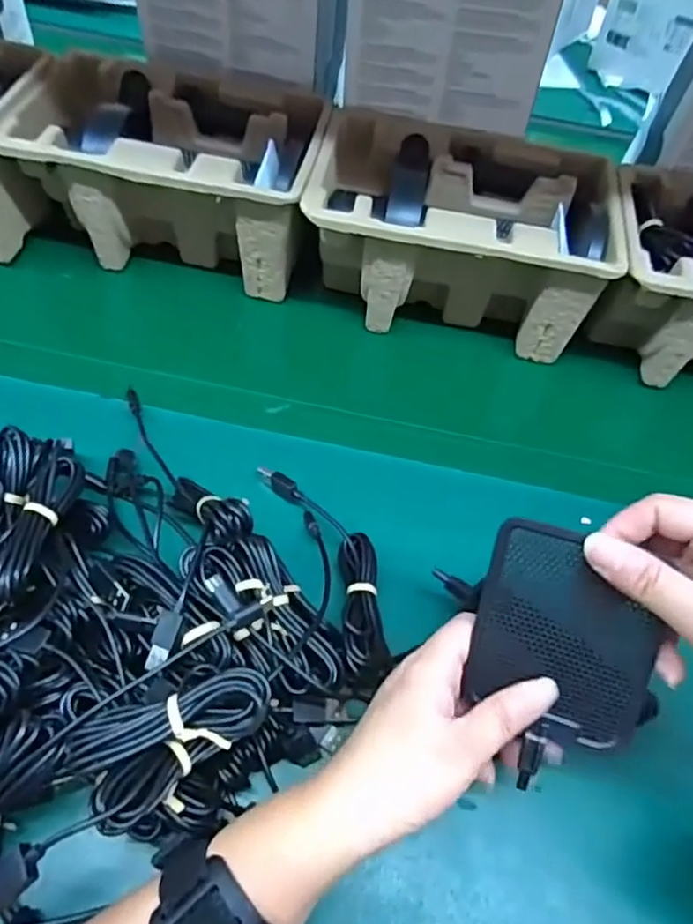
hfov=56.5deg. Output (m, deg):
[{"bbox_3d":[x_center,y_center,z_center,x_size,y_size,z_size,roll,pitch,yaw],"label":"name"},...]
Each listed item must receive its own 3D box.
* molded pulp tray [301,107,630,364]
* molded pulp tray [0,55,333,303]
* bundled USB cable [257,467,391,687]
[{"bbox_3d":[0.089,-0.180,0.516,0.226,0.117,0.138,9,54,5],"label":"molded pulp tray"},{"bbox_3d":[-0.130,-0.229,0.523,0.217,0.116,0.141,8,54,4],"label":"molded pulp tray"},{"bbox_3d":[-0.004,0.057,0.383,0.043,0.026,0.153,-17,56,-14],"label":"bundled USB cable"}]

